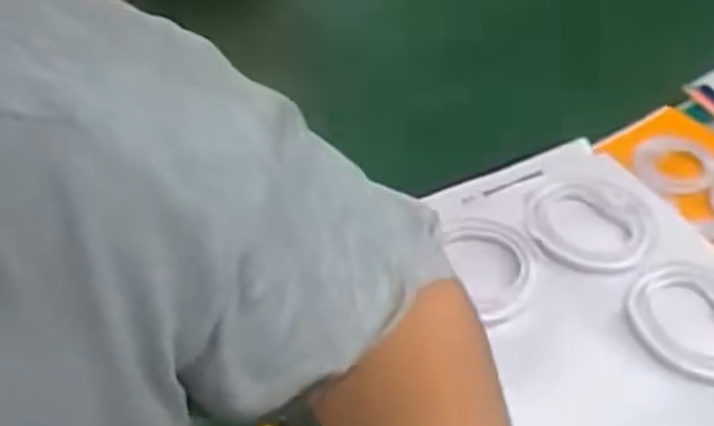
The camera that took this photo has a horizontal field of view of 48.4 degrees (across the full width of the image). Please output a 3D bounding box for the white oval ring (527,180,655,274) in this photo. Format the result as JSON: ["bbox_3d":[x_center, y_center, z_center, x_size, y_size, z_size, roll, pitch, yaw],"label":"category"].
[{"bbox_3d":[0.243,0.013,0.827,0.122,0.030,0.136,13,47,8],"label":"white oval ring"}]

